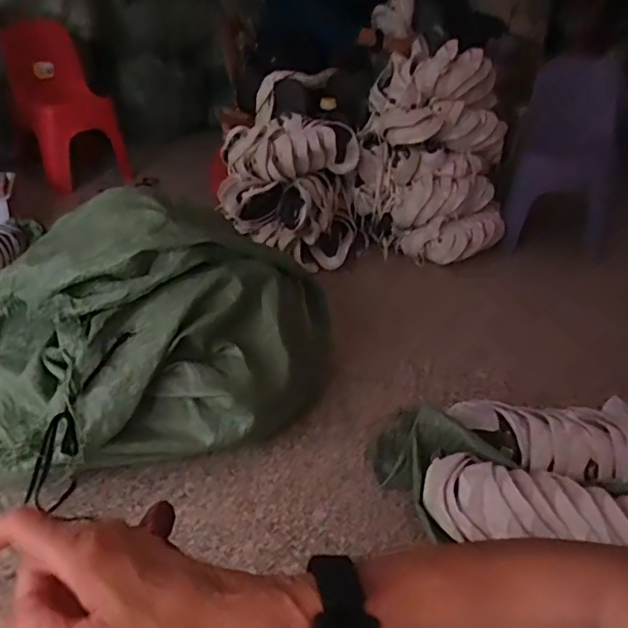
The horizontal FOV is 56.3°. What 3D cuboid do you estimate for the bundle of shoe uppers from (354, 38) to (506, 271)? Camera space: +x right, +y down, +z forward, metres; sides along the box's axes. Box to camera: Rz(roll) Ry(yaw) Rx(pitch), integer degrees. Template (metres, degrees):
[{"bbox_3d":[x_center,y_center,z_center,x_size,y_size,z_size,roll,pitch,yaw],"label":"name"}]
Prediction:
[{"bbox_3d":[0.384,-0.492,1.863,0.477,0.609,0.285,8,31,8],"label":"bundle of shoe uppers"}]

